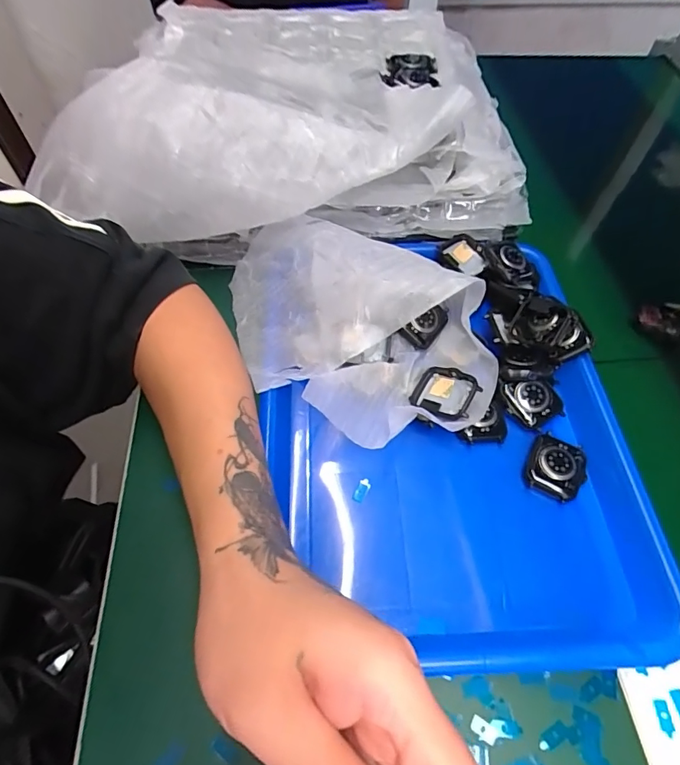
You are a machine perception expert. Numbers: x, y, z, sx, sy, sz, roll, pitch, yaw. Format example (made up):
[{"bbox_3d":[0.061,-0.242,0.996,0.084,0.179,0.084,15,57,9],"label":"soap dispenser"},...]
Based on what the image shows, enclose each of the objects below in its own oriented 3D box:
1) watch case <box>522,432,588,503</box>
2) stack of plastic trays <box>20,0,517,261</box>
[{"bbox_3d":[0.152,0.059,0.320,0.038,0.009,0.042,27,60,16],"label":"watch case"},{"bbox_3d":[-0.039,-0.263,0.448,0.399,0.121,0.299,-2,57,-2],"label":"stack of plastic trays"}]

